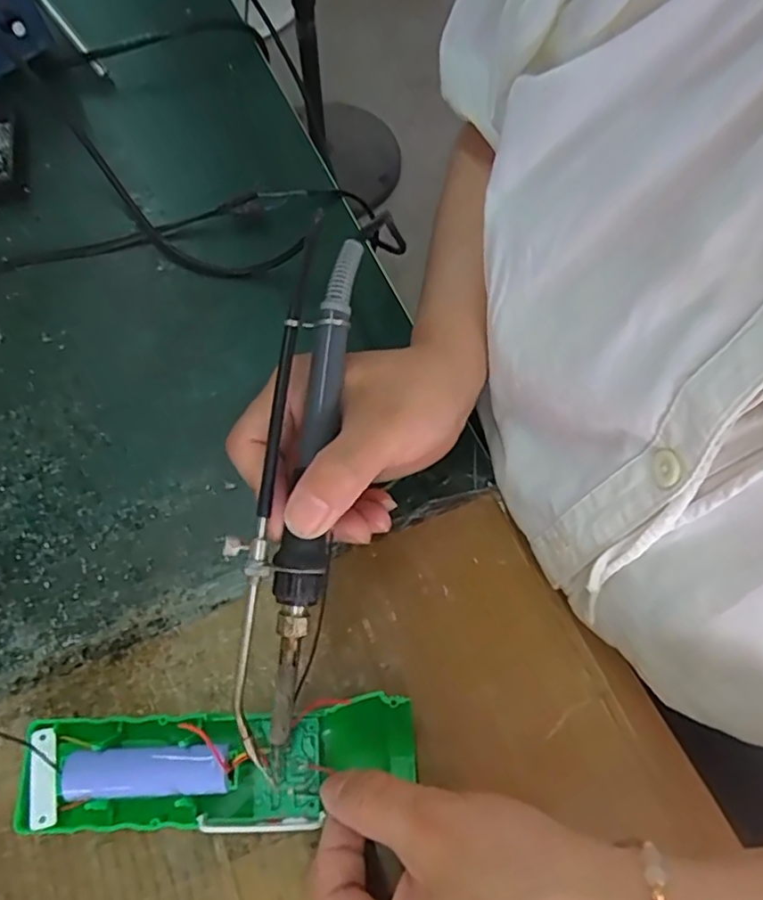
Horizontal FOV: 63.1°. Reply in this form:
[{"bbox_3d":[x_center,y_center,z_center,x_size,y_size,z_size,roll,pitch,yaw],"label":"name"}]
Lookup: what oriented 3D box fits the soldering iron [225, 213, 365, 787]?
[{"bbox_3d":[-0.034,0.018,0.246,0.033,0.028,0.212,8,85,3],"label":"soldering iron"}]

